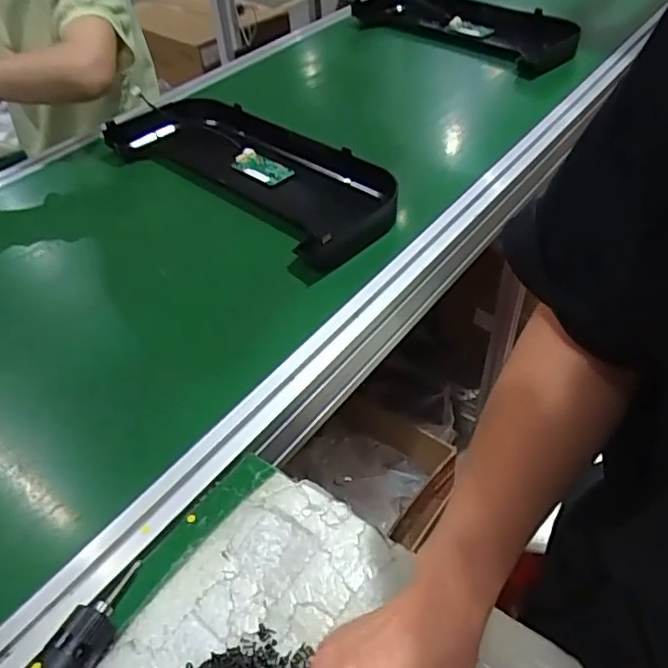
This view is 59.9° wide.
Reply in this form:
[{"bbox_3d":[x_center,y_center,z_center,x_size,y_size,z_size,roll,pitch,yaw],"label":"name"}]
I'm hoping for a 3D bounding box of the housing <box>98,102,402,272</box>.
[{"bbox_3d":[-0.129,-0.244,0.852,0.497,0.055,0.198,32,55,32],"label":"housing"}]

